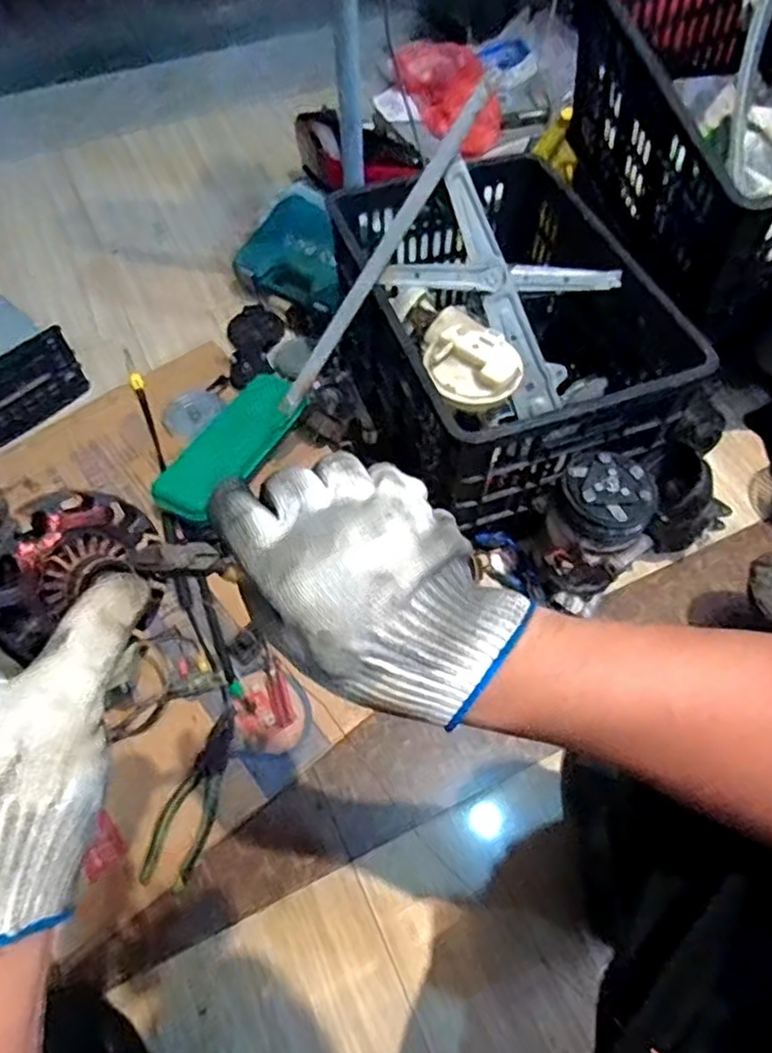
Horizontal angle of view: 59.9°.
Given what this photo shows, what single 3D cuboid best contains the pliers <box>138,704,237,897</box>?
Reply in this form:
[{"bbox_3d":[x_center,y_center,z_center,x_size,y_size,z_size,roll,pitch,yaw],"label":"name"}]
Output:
[{"bbox_3d":[-0.219,0.306,0.769,0.057,0.026,0.190,15,59,9],"label":"pliers"}]

